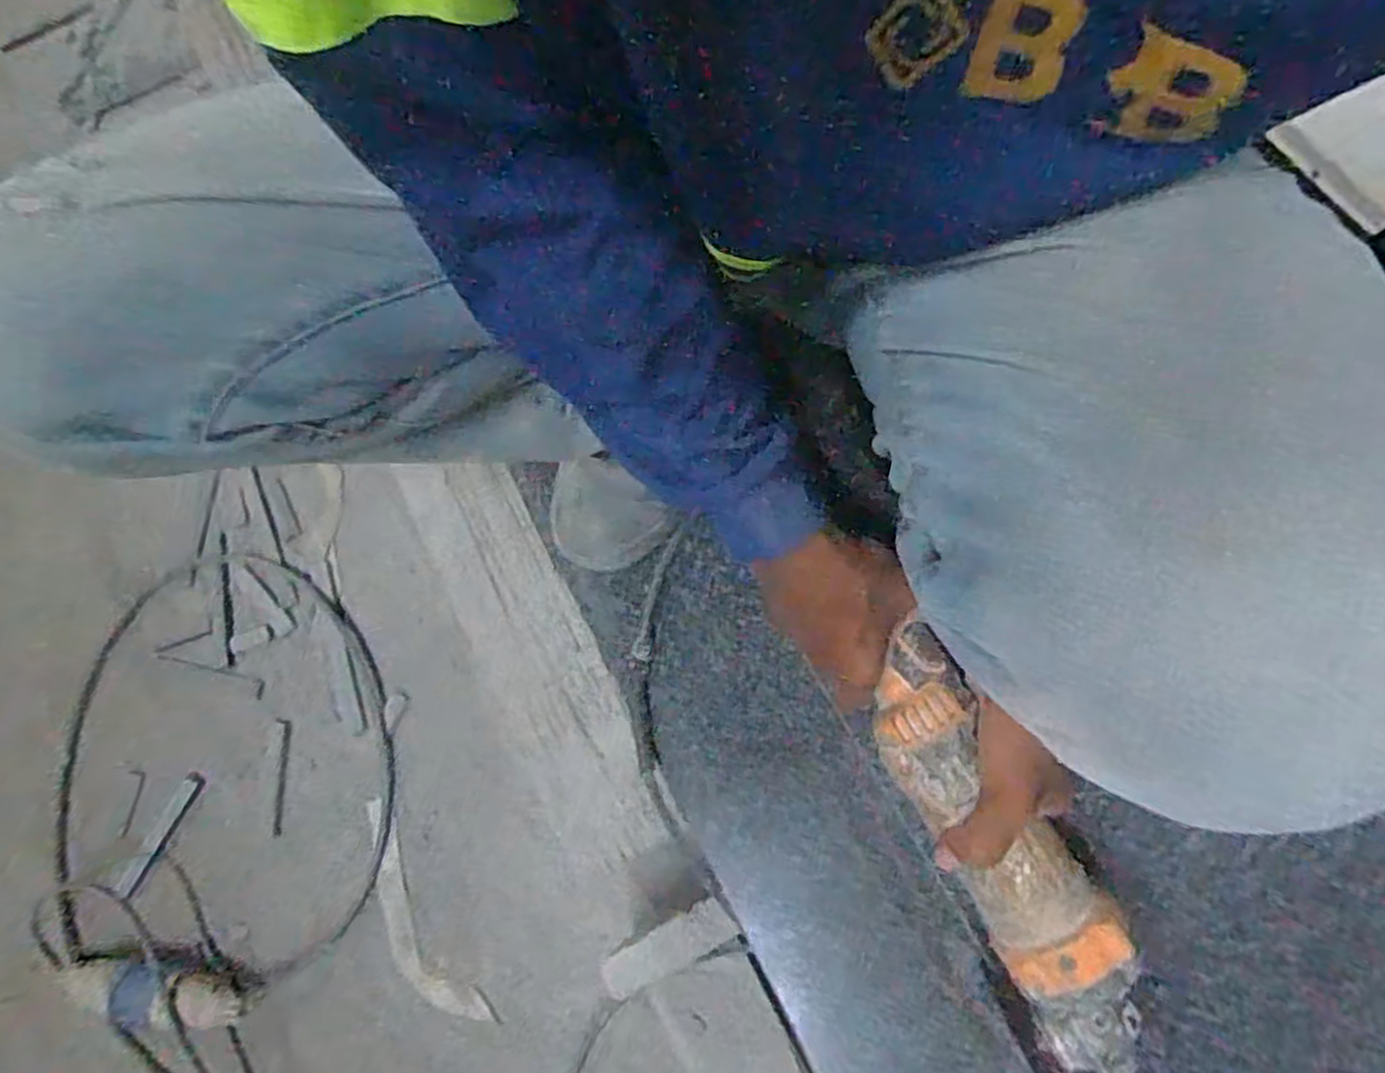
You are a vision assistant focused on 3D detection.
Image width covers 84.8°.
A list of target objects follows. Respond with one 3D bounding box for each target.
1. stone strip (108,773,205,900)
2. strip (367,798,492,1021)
[{"bbox_3d":[-0.521,0.293,0.743,0.025,0.006,0.121,23,71,12],"label":"stone strip"},{"bbox_3d":[-0.267,0.357,0.712,0.052,0.013,0.219,-35,77,3],"label":"strip"}]

